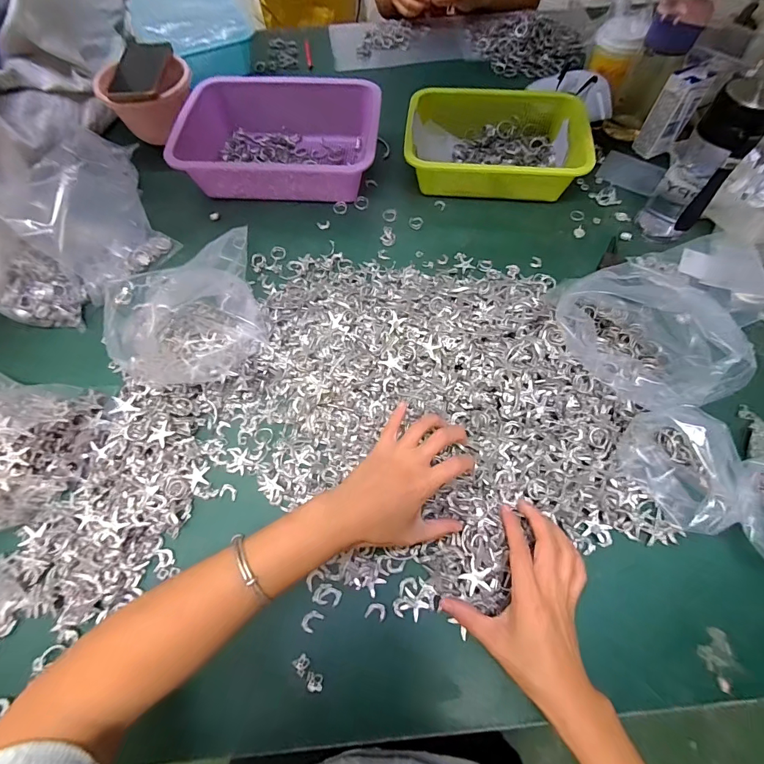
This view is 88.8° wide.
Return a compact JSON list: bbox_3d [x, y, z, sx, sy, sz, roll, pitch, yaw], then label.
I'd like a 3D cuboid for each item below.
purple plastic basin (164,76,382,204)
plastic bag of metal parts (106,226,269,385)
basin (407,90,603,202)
[{"bbox_3d":[-0.165,-0.390,0.626,0.313,0.083,0.202,-1,64,1],"label":"purple plastic basin"},{"bbox_3d":[-0.210,-0.069,0.432,0.150,0.138,0.112,-29,67,-13],"label":"plastic bag of metal parts"},{"bbox_3d":[0.173,-0.372,0.612,0.257,0.074,0.170,6,64,4],"label":"basin"}]

